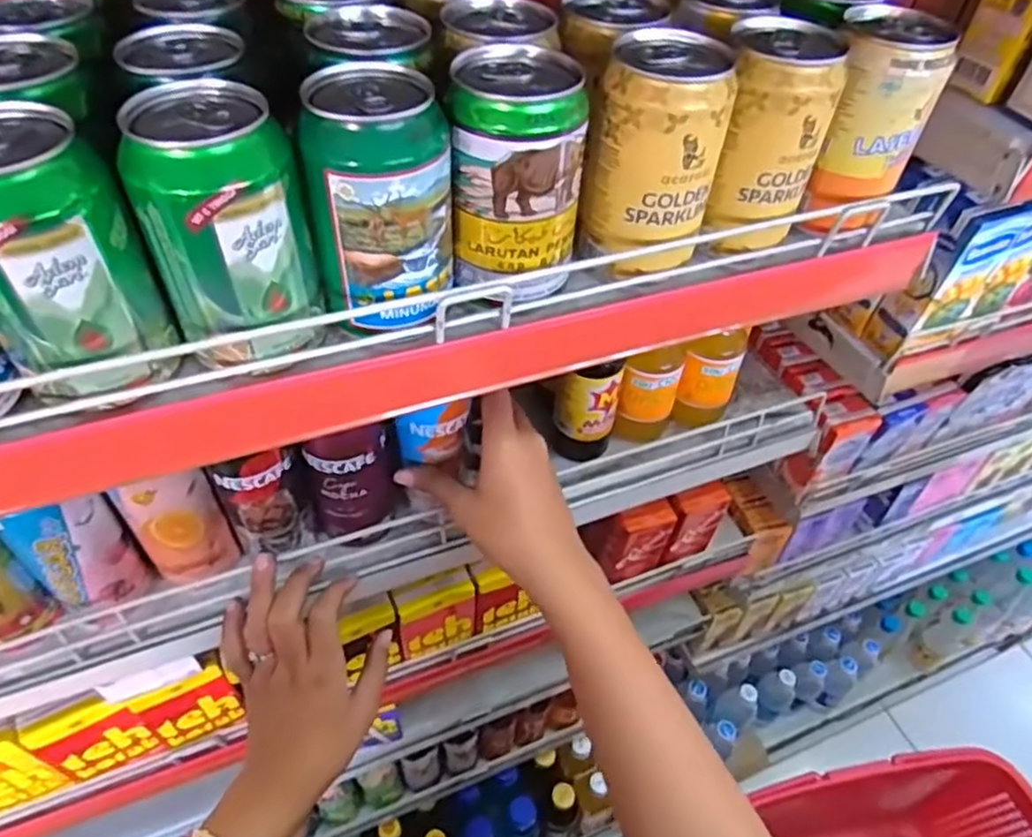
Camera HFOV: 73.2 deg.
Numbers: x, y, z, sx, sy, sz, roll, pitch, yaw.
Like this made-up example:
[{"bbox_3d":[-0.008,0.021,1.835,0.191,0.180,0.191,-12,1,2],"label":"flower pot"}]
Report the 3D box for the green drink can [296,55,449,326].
[{"bbox_3d":[-0.059,-0.096,0.311,0.058,0.098,0.055,2,49,-2],"label":"green drink can"}]

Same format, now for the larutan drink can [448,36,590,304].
[{"bbox_3d":[0.000,-0.110,0.327,0.059,0.098,0.065,1,49,-3],"label":"larutan drink can"}]

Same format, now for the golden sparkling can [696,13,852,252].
[{"bbox_3d":[0.135,-0.150,0.376,0.058,0.100,0.056,19,51,13],"label":"golden sparkling can"}]

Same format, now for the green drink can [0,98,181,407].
[{"bbox_3d":[-0.184,-0.060,0.277,0.060,0.104,0.057,-33,59,-28],"label":"green drink can"}]

